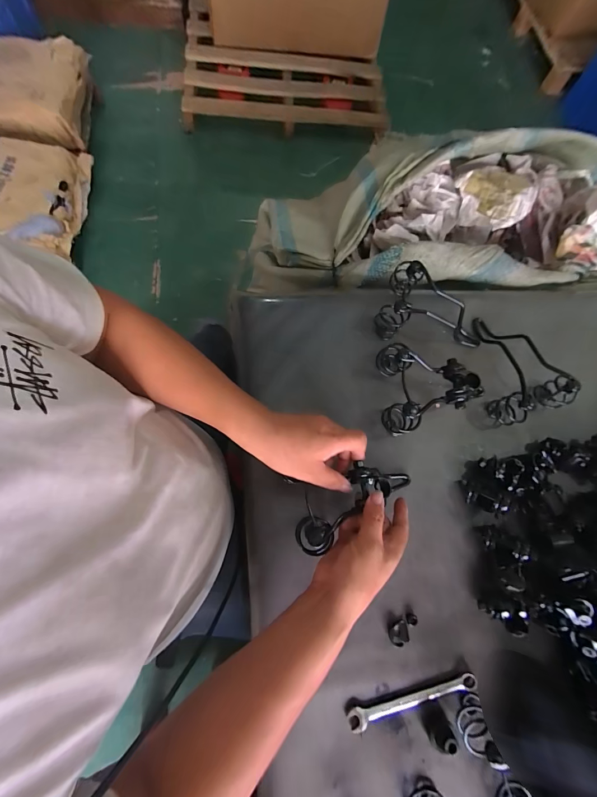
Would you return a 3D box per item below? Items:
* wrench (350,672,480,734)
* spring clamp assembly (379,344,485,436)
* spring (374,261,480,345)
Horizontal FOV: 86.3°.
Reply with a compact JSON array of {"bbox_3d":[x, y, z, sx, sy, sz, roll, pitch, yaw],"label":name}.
[{"bbox_3d":[0.144,0.373,0.390,0.165,0.009,0.021,-10,75,-9],"label":"wrench"},{"bbox_3d":[0.194,-0.018,0.474,0.131,0.074,0.135,0,74,-6],"label":"spring clamp assembly"},{"bbox_3d":[0.221,-0.134,0.508,0.173,0.068,0.120,23,73,2],"label":"spring"}]

